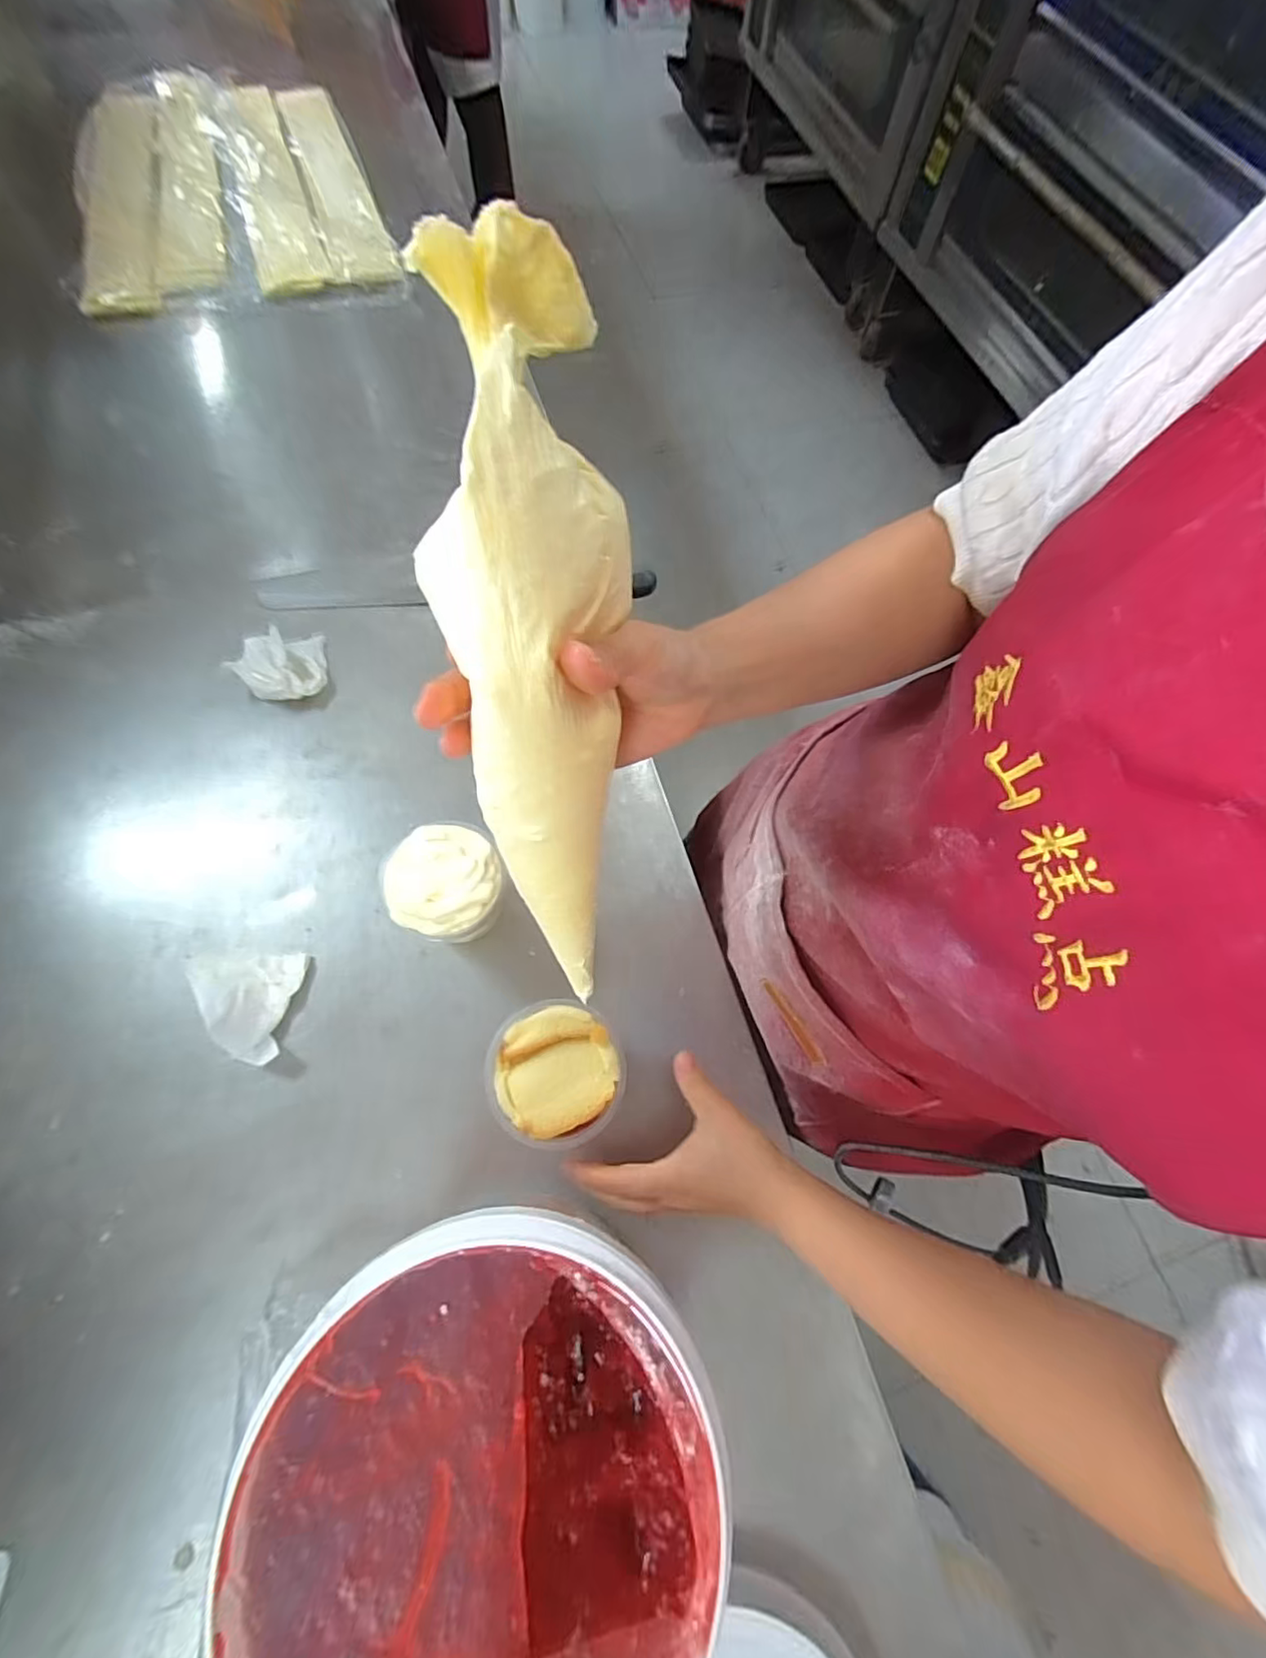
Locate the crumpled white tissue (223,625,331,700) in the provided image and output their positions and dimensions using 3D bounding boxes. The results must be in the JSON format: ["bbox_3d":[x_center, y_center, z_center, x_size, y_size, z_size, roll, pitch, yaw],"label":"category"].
[{"bbox_3d":[-0.348,-0.164,0.575,0.085,0.035,0.080,-6,68,-5],"label":"crumpled white tissue"}]

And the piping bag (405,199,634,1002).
[{"bbox_3d":[-0.040,-0.072,0.254,0.073,0.104,0.319,-3,106,-4],"label":"piping bag"}]

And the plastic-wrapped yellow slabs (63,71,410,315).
[{"bbox_3d":[-0.631,-1.014,0.920,0.415,0.039,0.621,-16,70,-10],"label":"plastic-wrapped yellow slabs"}]

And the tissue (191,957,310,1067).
[{"bbox_3d":[-0.307,0.132,0.454,0.077,0.043,0.083,5,67,-1],"label":"tissue"}]

